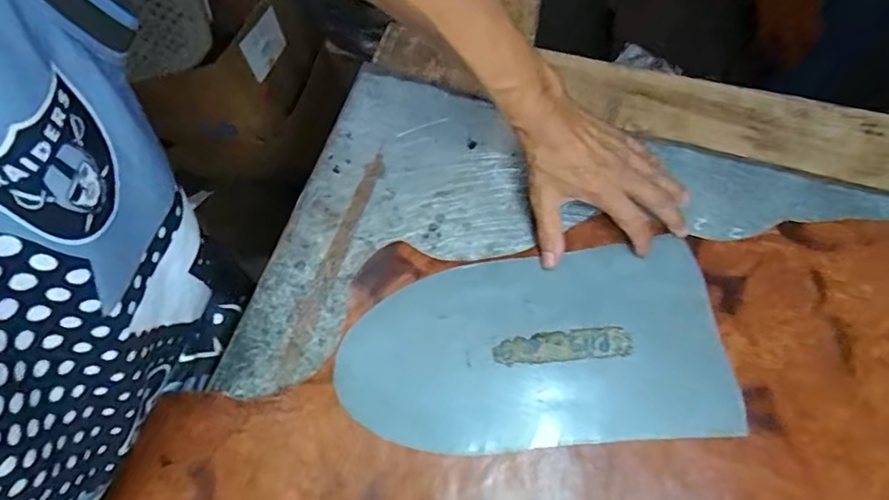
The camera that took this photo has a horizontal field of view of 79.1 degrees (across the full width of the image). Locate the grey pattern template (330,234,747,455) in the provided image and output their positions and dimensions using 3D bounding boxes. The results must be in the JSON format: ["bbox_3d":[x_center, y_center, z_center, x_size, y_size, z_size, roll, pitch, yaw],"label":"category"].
[{"bbox_3d":[0.069,0.077,0.435,0.299,0.004,0.152,-4,64,-1],"label":"grey pattern template"}]

